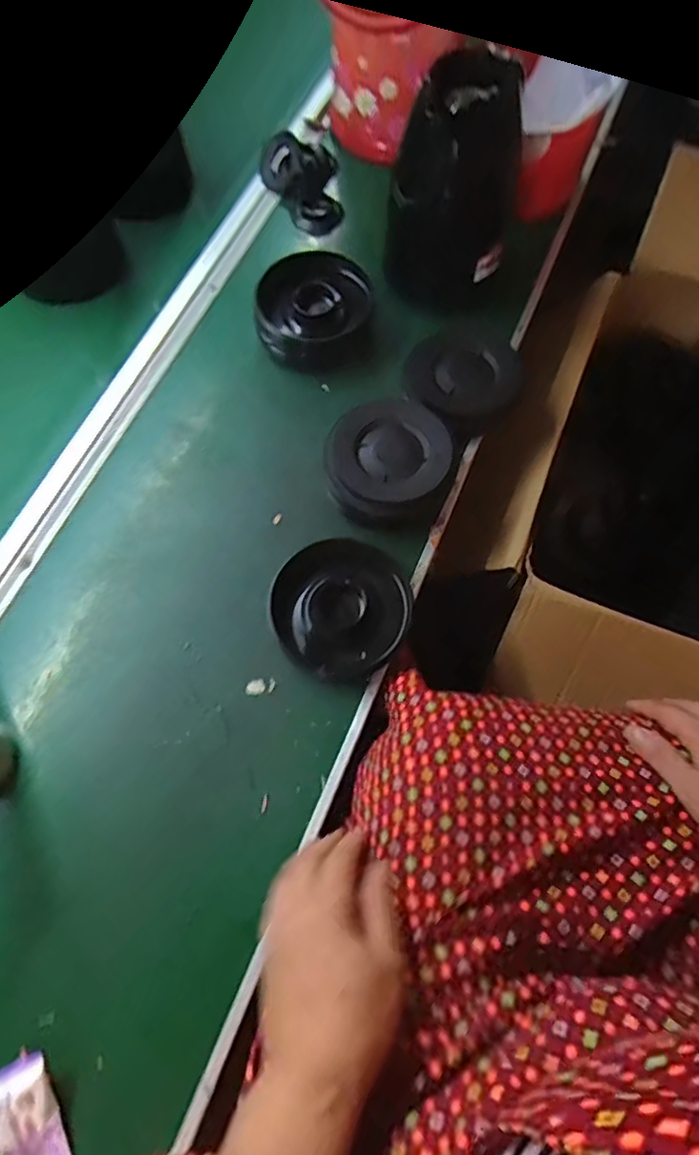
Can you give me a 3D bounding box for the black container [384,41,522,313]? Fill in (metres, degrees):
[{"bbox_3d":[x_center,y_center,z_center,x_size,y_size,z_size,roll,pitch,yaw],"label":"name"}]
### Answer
[{"bbox_3d":[0.097,-0.369,0.586,0.121,0.172,0.097,13,69,5],"label":"black container"}]

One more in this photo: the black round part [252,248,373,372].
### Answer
[{"bbox_3d":[-0.044,-0.281,0.636,0.114,0.052,0.112,0,69,0],"label":"black round part"}]

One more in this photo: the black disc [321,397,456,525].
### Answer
[{"bbox_3d":[0.037,-0.108,0.571,0.115,0.047,0.121,33,72,12],"label":"black disc"}]

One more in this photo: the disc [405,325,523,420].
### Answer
[{"bbox_3d":[0.116,-0.208,0.618,0.115,0.032,0.103,31,72,11],"label":"disc"}]

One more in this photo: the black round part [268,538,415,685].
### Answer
[{"bbox_3d":[-0.006,0.025,0.530,0.113,0.030,0.118,0,69,0],"label":"black round part"}]

